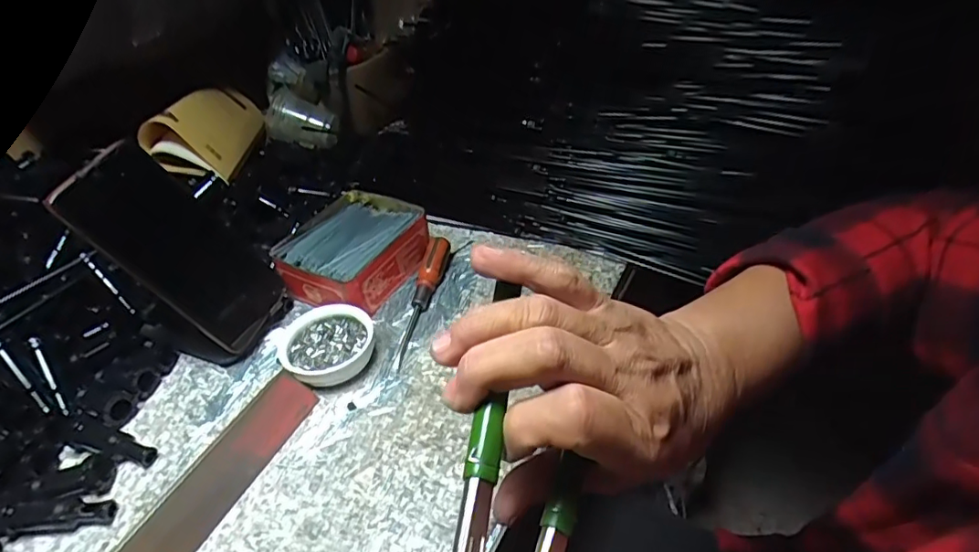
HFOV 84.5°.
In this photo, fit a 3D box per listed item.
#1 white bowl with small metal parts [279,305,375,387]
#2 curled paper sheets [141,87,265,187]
[{"bbox_3d":[-0.128,0.055,0.430,0.071,0.025,0.067,-4,41,3],"label":"white bowl with small metal parts"},{"bbox_3d":[-0.318,-0.174,0.609,0.077,0.081,0.204,-13,41,-7],"label":"curled paper sheets"}]

